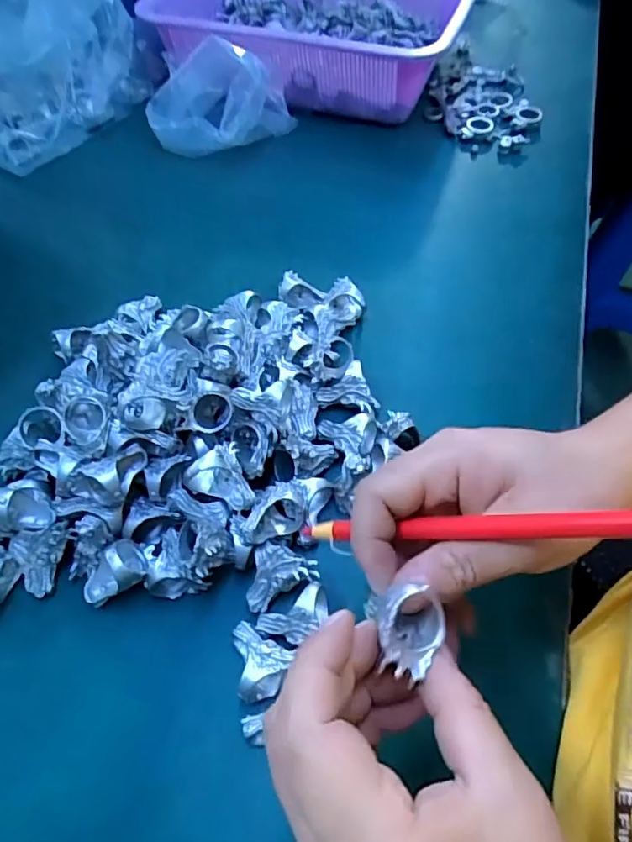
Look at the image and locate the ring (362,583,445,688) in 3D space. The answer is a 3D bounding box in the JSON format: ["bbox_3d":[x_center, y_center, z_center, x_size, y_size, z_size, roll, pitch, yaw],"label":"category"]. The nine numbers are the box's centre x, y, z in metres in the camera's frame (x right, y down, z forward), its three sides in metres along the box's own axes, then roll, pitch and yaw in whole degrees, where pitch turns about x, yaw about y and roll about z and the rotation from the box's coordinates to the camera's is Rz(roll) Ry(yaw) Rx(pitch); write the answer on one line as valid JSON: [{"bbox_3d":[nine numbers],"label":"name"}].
[{"bbox_3d":[0.033,0.075,0.201,0.025,0.019,0.028,-14,57,-10],"label":"ring"}]

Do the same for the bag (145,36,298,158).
[{"bbox_3d":[-0.086,-0.279,0.497,0.129,0.082,0.047,-4,57,-2],"label":"bag"}]

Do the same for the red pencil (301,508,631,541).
[{"bbox_3d":[0.061,0.039,0.206,0.165,0.006,0.008,-10,47,38],"label":"red pencil"}]

